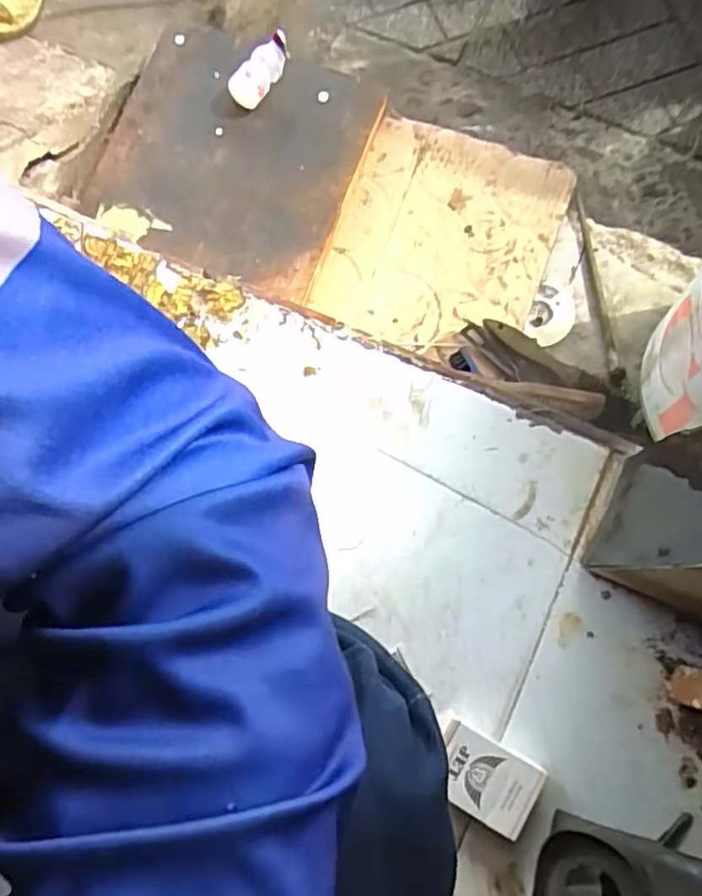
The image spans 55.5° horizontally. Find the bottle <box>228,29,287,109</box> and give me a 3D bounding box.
[{"bbox_3d":[-0.103,-0.431,0.763,0.088,0.036,0.037,-44,81,21],"label":"bottle"}]

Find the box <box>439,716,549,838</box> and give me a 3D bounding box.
[{"bbox_3d":[0.106,0.268,0.544,0.086,0.024,0.060,27,82,6],"label":"box"}]

